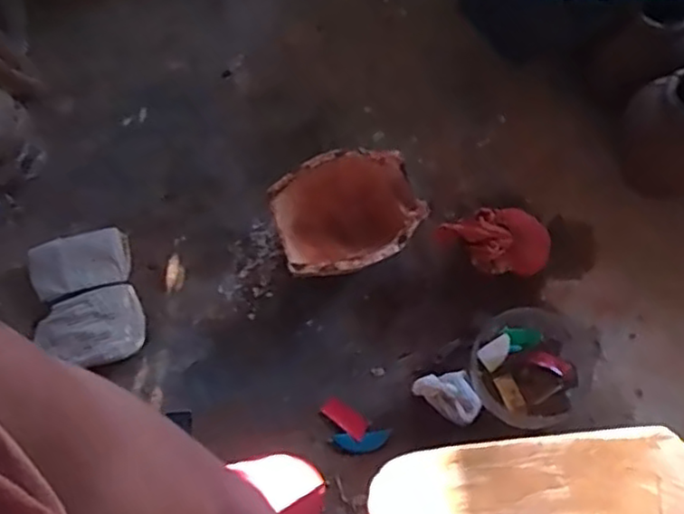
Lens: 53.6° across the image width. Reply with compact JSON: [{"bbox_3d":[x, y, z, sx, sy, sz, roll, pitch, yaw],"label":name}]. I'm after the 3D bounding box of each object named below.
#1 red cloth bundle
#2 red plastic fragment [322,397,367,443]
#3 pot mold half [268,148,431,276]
[{"bbox_3d":[0.347,-0.046,1.545,0.258,0.125,0.141,5,65,5],"label":"red cloth bundle"},{"bbox_3d":[0.009,0.350,1.469,0.104,0.011,0.048,36,72,17],"label":"red plastic fragment"},{"bbox_3d":[0.012,-0.093,1.580,0.319,0.137,0.290,-17,66,-5],"label":"pot mold half"}]

